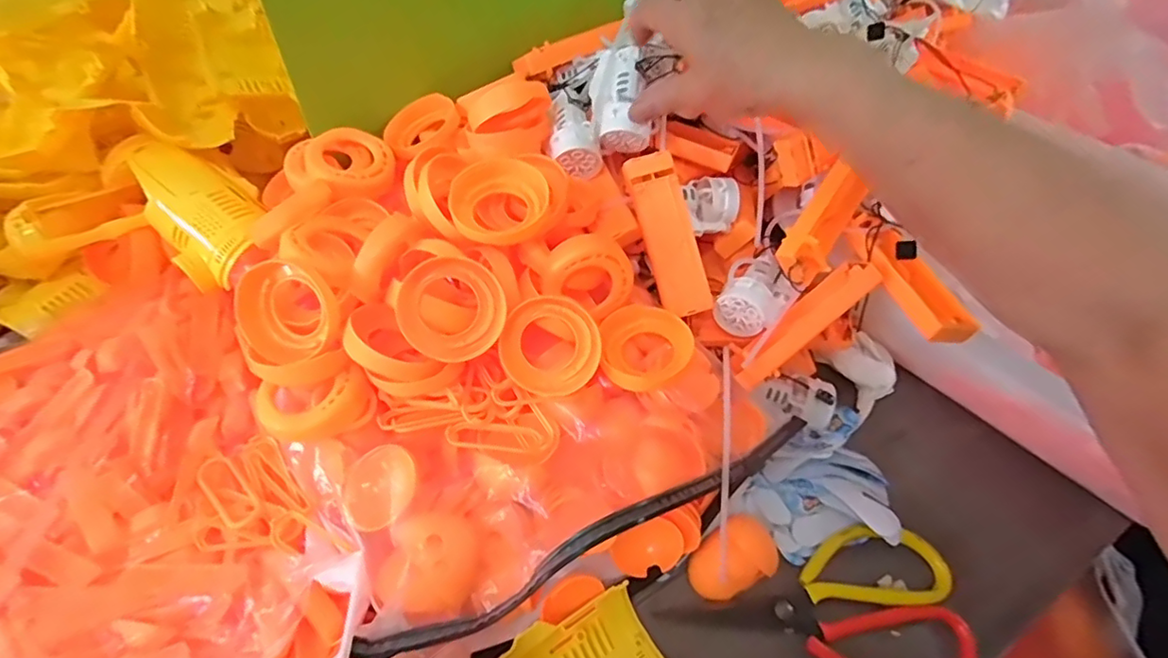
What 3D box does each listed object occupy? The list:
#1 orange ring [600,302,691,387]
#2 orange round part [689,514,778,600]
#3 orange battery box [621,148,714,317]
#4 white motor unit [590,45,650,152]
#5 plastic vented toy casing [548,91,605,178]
[{"bbox_3d":[0.037,0.012,0.343,0.053,0.017,0.055,2,53,-2],"label":"orange ring"},{"bbox_3d":[0.089,0.132,0.326,0.051,0.029,0.034,-19,56,-17],"label":"orange round part"},{"bbox_3d":[0.056,-0.063,0.369,0.033,0.015,0.108,-18,89,-16],"label":"orange battery box"},{"bbox_3d":[0.024,-0.160,0.386,0.033,0.034,0.073,-3,81,-6],"label":"white motor unit"},{"bbox_3d":[-0.011,-0.138,0.391,0.031,0.025,0.063,-13,71,-13],"label":"plastic vented toy casing"}]

